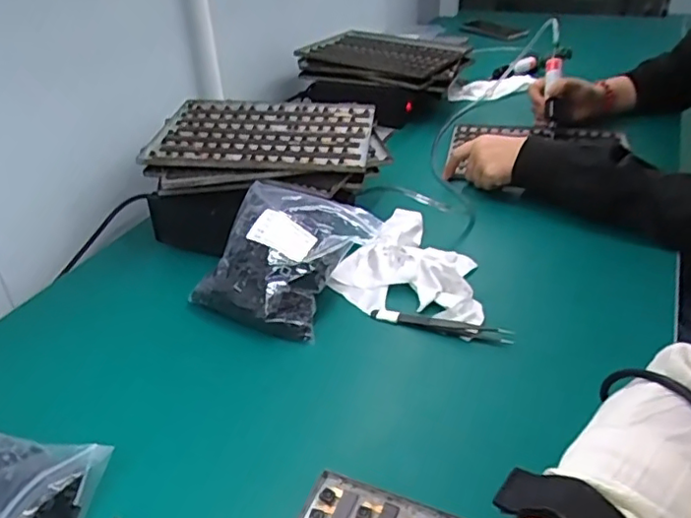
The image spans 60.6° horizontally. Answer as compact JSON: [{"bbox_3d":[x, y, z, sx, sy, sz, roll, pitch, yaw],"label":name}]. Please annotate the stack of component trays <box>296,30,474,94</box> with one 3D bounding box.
[{"bbox_3d":[0.063,-0.346,1.008,0.276,0.033,0.223,9,36,17],"label":"stack of component trays"}]

